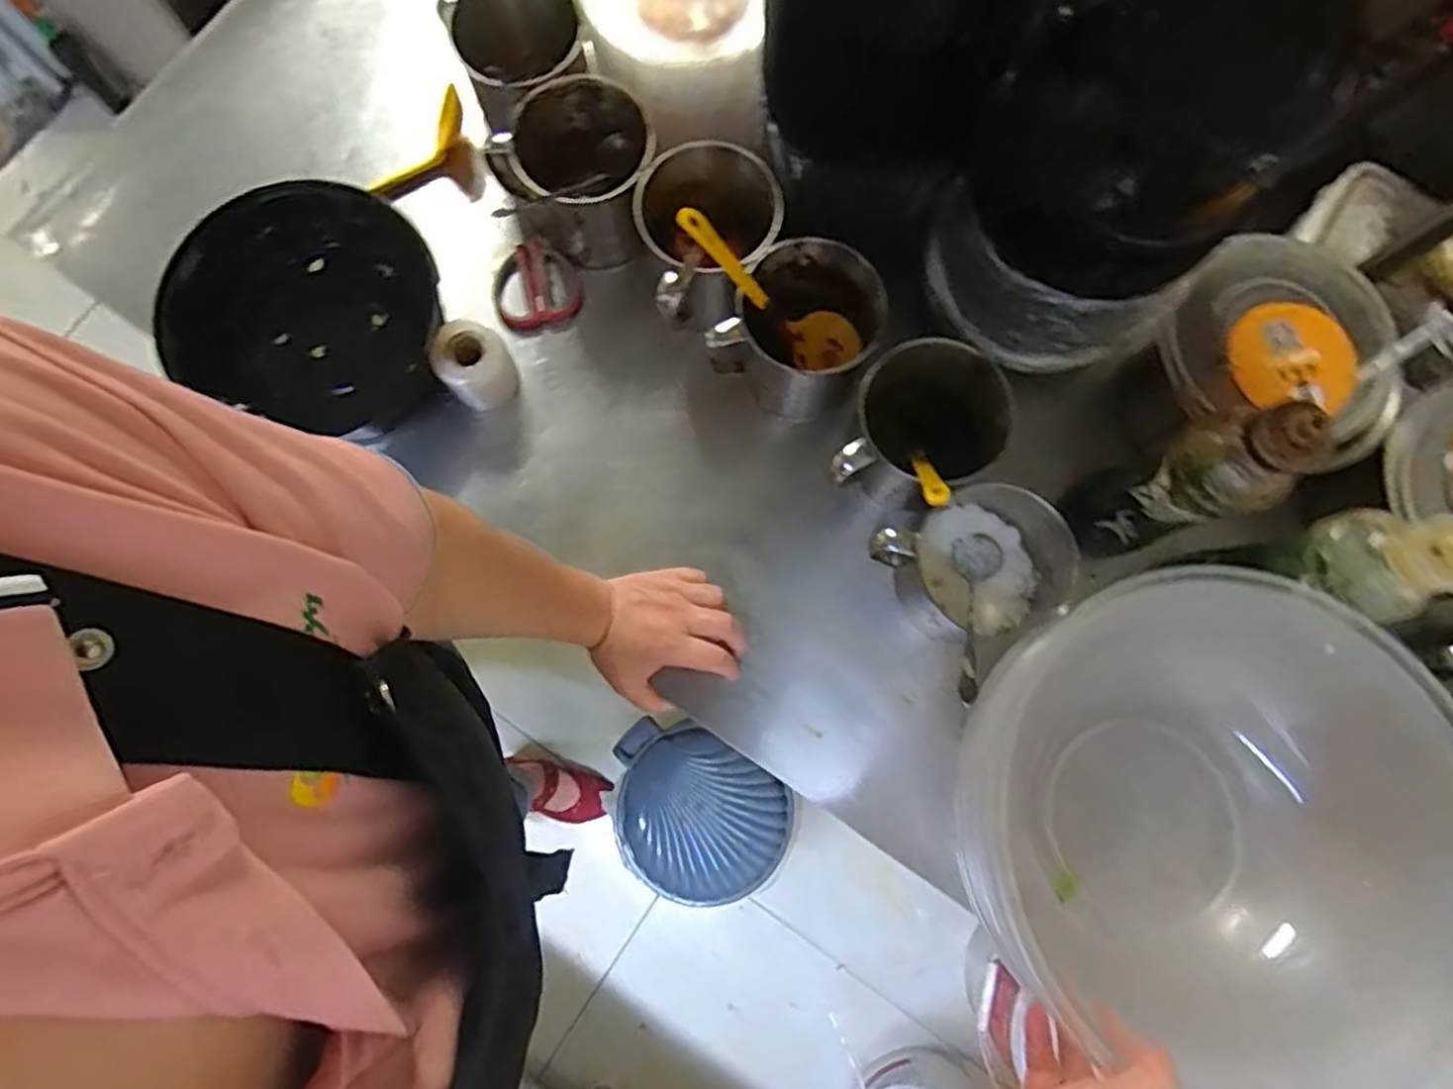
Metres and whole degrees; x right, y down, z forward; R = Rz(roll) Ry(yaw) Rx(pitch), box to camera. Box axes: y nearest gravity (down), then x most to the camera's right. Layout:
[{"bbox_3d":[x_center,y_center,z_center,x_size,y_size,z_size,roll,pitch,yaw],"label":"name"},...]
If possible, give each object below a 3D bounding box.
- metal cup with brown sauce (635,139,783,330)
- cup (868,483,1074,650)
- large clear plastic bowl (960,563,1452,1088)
[{"bbox_3d":[-0.014,-0.249,0.601,0.106,0.101,0.131,-1,80,-1],"label":"metal cup with brown sauce"},{"bbox_3d":[0.191,0.016,0.566,0.118,0.129,0.105,-32,82,-6],"label":"cup"},{"bbox_3d":[0.305,0.176,0.457,0.245,0.130,0.272,23,80,3],"label":"large clear plastic bowl"}]

